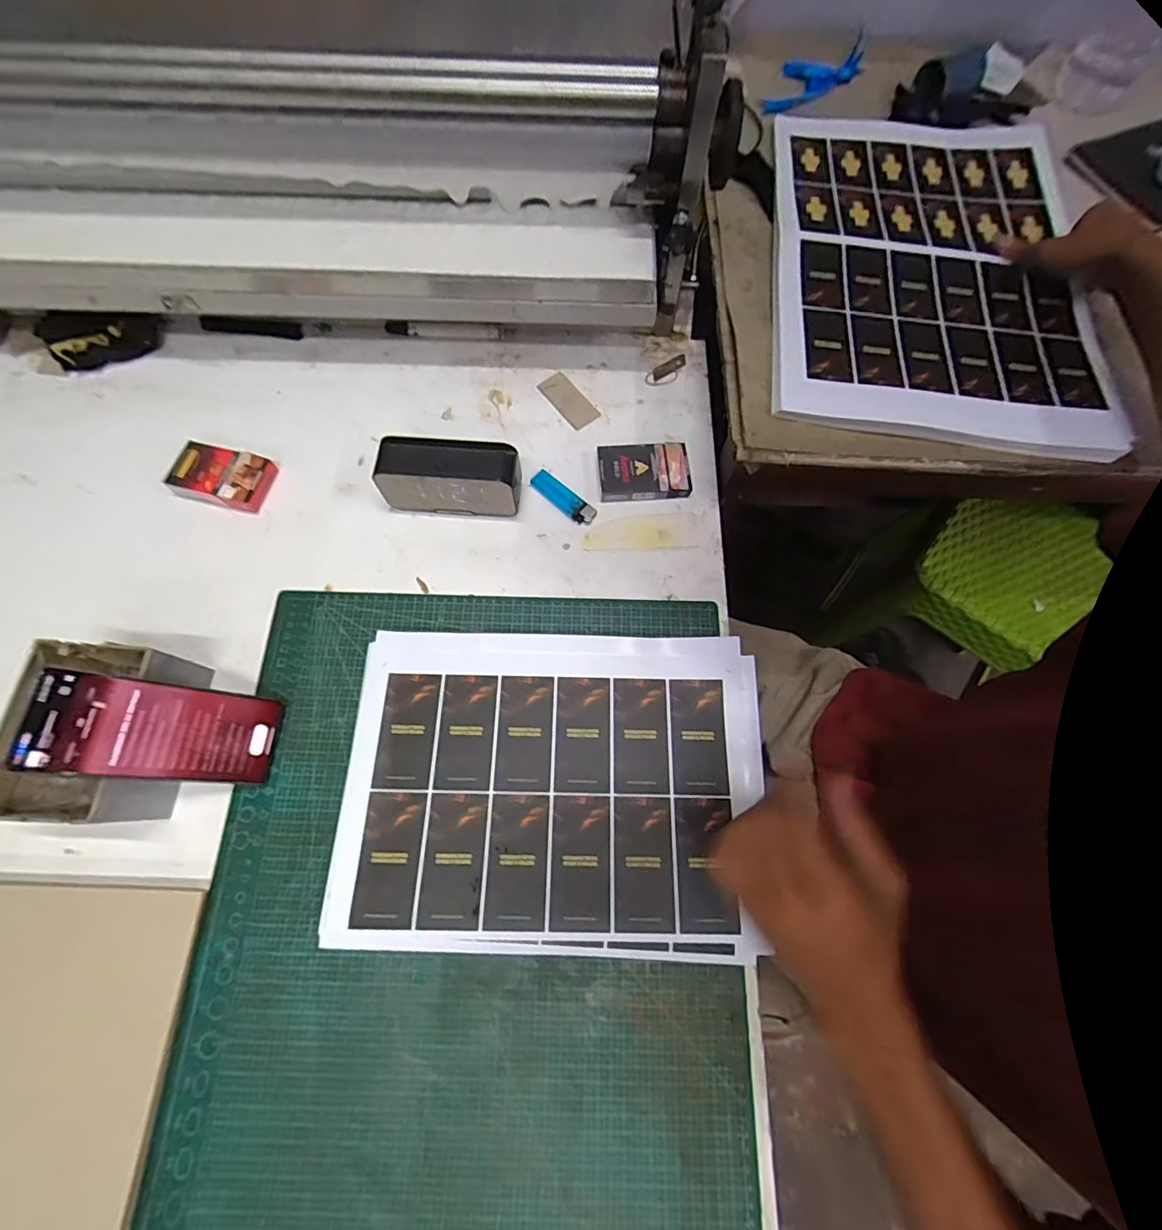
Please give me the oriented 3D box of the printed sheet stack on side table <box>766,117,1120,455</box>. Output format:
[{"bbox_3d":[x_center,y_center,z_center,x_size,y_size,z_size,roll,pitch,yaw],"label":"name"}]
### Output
[{"bbox_3d":[0.386,-0.392,0.562,0.333,0.022,0.490,8,70,2],"label":"printed sheet stack on side table"}]

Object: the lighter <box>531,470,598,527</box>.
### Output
[{"bbox_3d":[-0.020,-0.127,0.556,0.081,0.013,0.024,41,75,13],"label":"lighter"}]

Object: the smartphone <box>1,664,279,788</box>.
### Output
[{"bbox_3d":[-0.329,0.092,0.408,0.012,0.162,0.070,-15,64,40],"label":"smartphone"}]

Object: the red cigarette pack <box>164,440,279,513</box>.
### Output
[{"bbox_3d":[-0.379,-0.147,0.546,0.101,0.026,0.063,10,70,3],"label":"red cigarette pack"}]

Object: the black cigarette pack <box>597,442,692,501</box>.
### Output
[{"bbox_3d":[0.068,-0.158,0.558,0.097,0.021,0.065,-4,70,-2],"label":"black cigarette pack"}]

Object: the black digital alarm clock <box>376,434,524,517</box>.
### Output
[{"bbox_3d":[-0.130,-0.140,0.526,0.137,0.070,0.044,4,70,1],"label":"black digital alarm clock"}]

